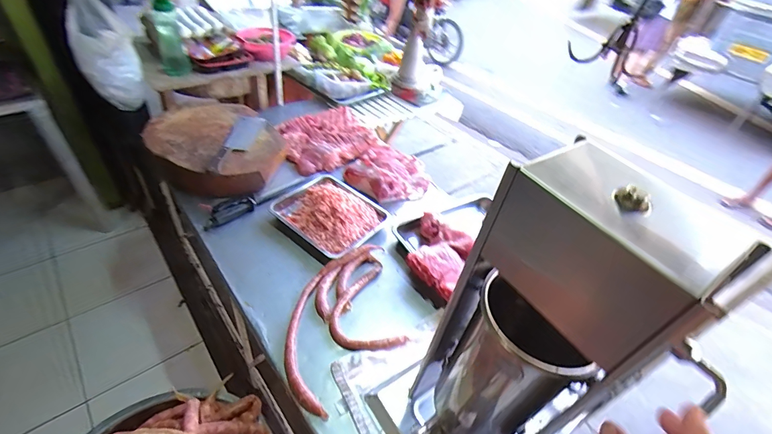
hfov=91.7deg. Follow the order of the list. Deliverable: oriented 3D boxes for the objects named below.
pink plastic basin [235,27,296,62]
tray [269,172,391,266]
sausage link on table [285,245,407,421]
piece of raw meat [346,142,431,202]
[{"bbox_3d":[-0.506,-0.747,1.596,0.228,0.095,0.220,-4,45,-13],"label":"pink plastic basin"},{"bbox_3d":[-0.170,-0.035,1.113,0.308,0.079,0.273,34,49,25],"label":"tray"},{"bbox_3d":[-0.103,0.242,0.886,0.266,0.050,0.403,-5,45,-12],"label":"sausage link on table"},{"bbox_3d":[0.011,-0.152,1.296,0.250,0.113,0.241,35,50,26],"label":"piece of raw meat"}]

